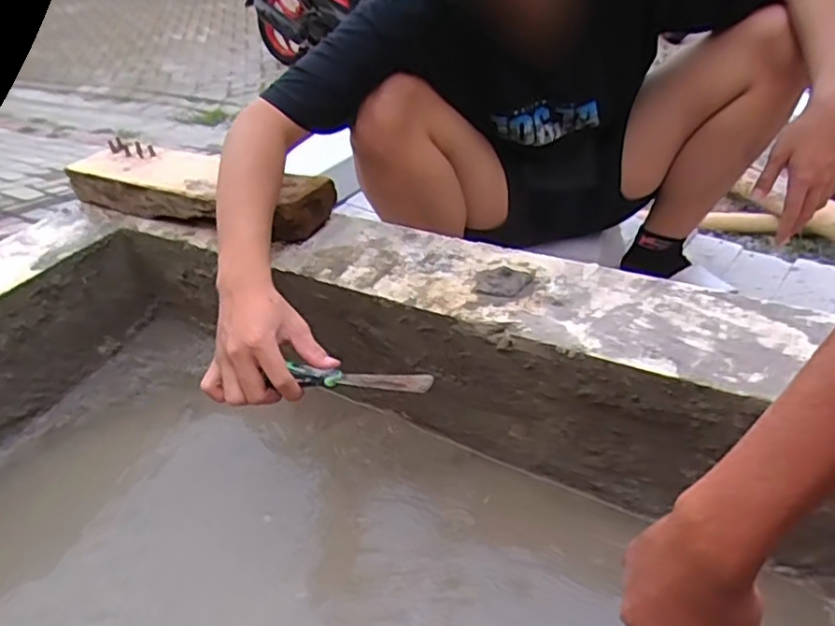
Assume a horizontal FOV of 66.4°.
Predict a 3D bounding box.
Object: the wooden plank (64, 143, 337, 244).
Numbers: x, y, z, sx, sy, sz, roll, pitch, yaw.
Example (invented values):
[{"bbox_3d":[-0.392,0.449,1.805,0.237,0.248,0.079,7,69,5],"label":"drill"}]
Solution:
[{"bbox_3d":[-0.327,-0.182,0.932,0.460,0.061,0.113,15,41,29],"label":"wooden plank"}]

